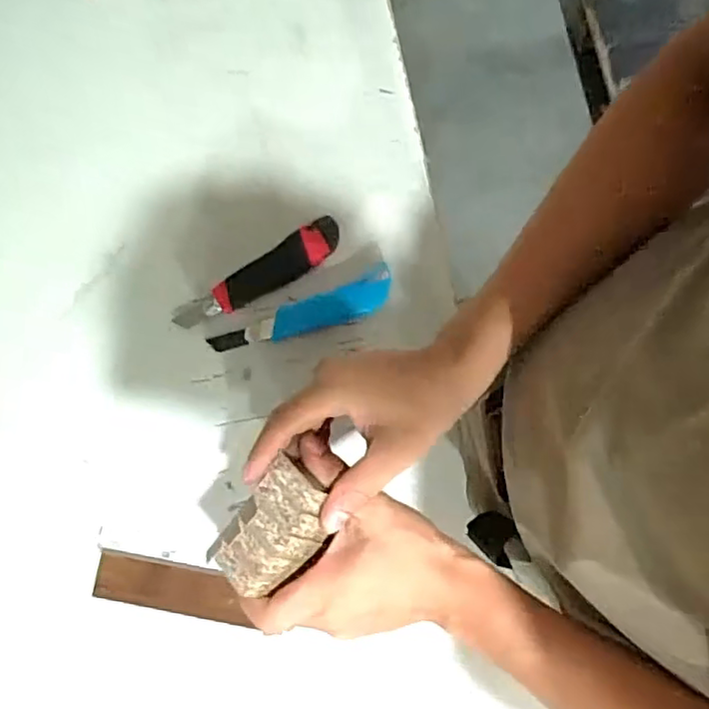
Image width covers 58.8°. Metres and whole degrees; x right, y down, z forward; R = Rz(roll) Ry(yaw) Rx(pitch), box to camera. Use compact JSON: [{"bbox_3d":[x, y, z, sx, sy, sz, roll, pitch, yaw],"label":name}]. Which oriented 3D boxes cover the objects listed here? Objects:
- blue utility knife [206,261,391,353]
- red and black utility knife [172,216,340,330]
[{"bbox_3d":[-0.048,-0.035,0.598,0.180,0.026,0.044,-23,79,-3],"label":"blue utility knife"},{"bbox_3d":[-0.093,-0.077,0.612,0.179,0.016,0.039,-31,79,-5],"label":"red and black utility knife"}]

